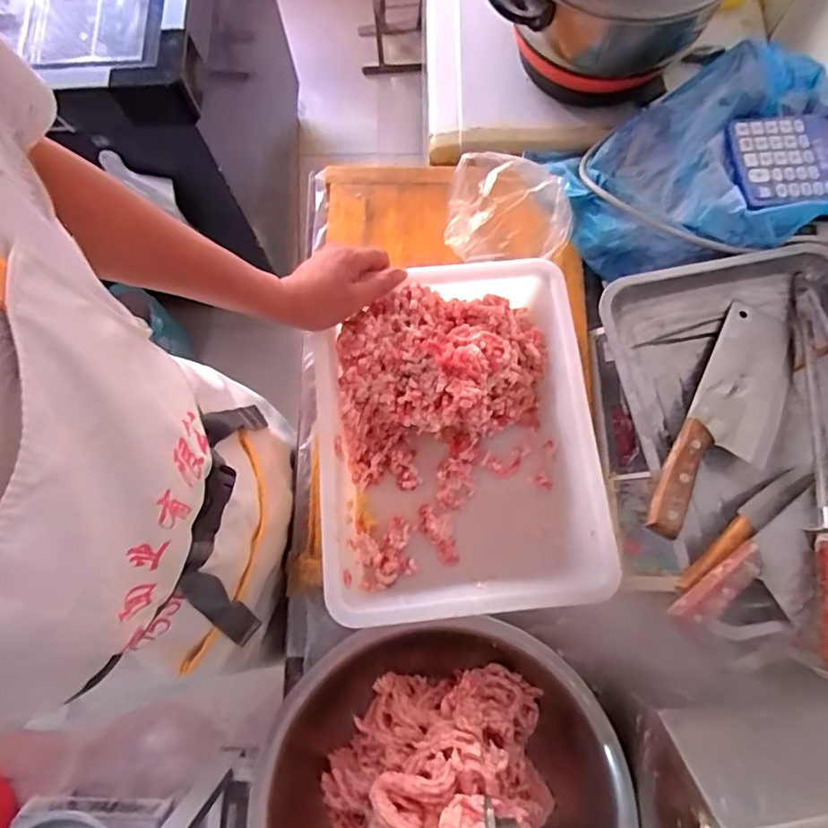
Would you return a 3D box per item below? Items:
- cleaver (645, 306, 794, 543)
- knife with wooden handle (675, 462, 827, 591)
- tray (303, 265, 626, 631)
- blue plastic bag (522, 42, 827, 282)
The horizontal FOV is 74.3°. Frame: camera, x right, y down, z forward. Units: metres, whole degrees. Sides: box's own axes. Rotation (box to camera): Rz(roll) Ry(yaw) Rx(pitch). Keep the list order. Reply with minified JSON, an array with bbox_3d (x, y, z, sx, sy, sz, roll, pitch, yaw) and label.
[{"bbox_3d":[0.335,0.009,0.590,0.104,0.027,0.313,37,65,10],"label":"cleaver"},{"bbox_3d":[0.360,0.099,0.564,0.258,0.029,0.025,-30,76,-22],"label":"knife with wooden handle"},{"bbox_3d":[0.045,0.030,0.630,0.284,0.132,0.364,-7,75,0],"label":"tray"},{"bbox_3d":[0.358,-0.301,0.686,0.314,0.137,0.250,-5,75,0],"label":"blue plastic bag"}]

